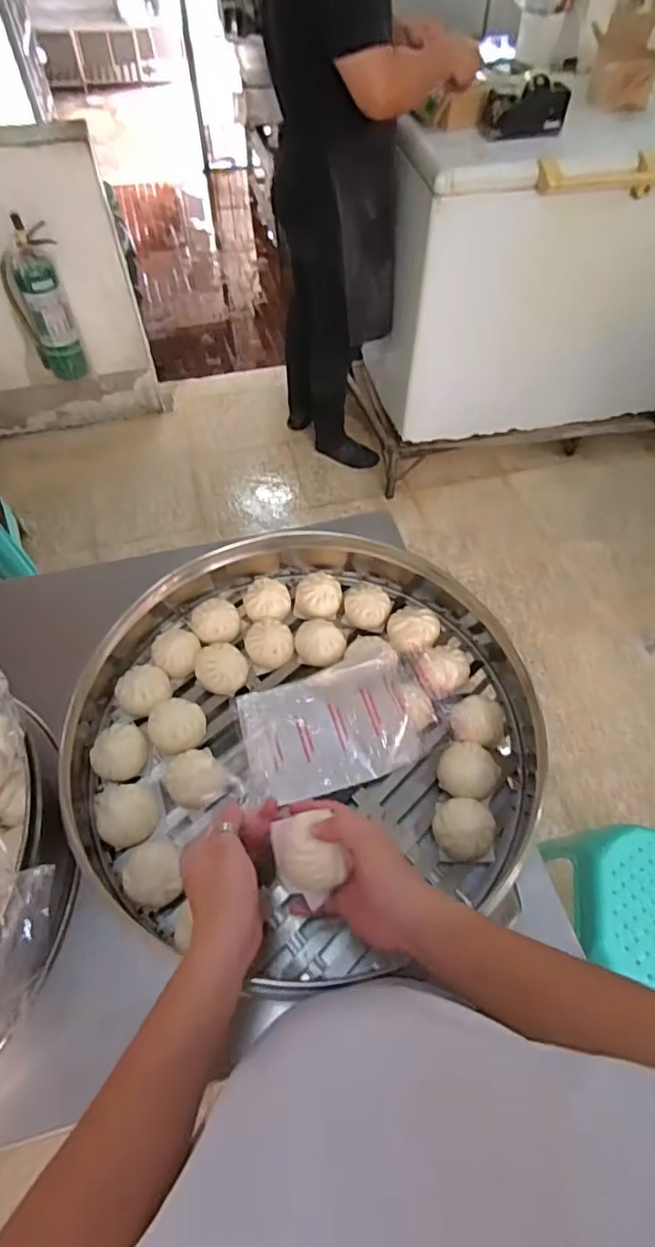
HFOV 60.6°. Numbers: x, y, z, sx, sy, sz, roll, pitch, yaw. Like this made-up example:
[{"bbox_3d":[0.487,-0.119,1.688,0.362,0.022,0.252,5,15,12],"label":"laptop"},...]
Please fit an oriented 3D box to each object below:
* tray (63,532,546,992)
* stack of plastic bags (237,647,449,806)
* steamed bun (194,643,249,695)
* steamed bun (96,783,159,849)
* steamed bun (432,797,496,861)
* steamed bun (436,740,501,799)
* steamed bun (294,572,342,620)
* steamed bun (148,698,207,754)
[{"bbox_3d":[-0.038,0.093,0.700,0.536,0.107,0.576,0,57,0],"label":"tray"},{"bbox_3d":[0.021,0.119,0.701,0.251,0.054,0.156,-13,58,-8],"label":"stack of plastic bags"},{"bbox_3d":[-0.143,0.063,0.755,0.068,0.043,0.067,0,57,0],"label":"steamed bun"},{"bbox_3d":[-0.229,0.219,0.640,0.061,0.033,0.063,0,57,0],"label":"steamed bun"},{"bbox_3d":[0.151,0.228,0.625,0.062,0.042,0.064,0,57,0],"label":"steamed bun"},{"bbox_3d":[0.165,0.176,0.663,0.070,0.043,0.066,30,62,18],"label":"steamed bun"},{"bbox_3d":[-0.014,-0.038,0.816,0.070,0.037,0.072,-2,57,-1],"label":"steamed bun"},{"bbox_3d":[-0.189,0.133,0.711,0.068,0.045,0.068,0,57,0],"label":"steamed bun"}]

